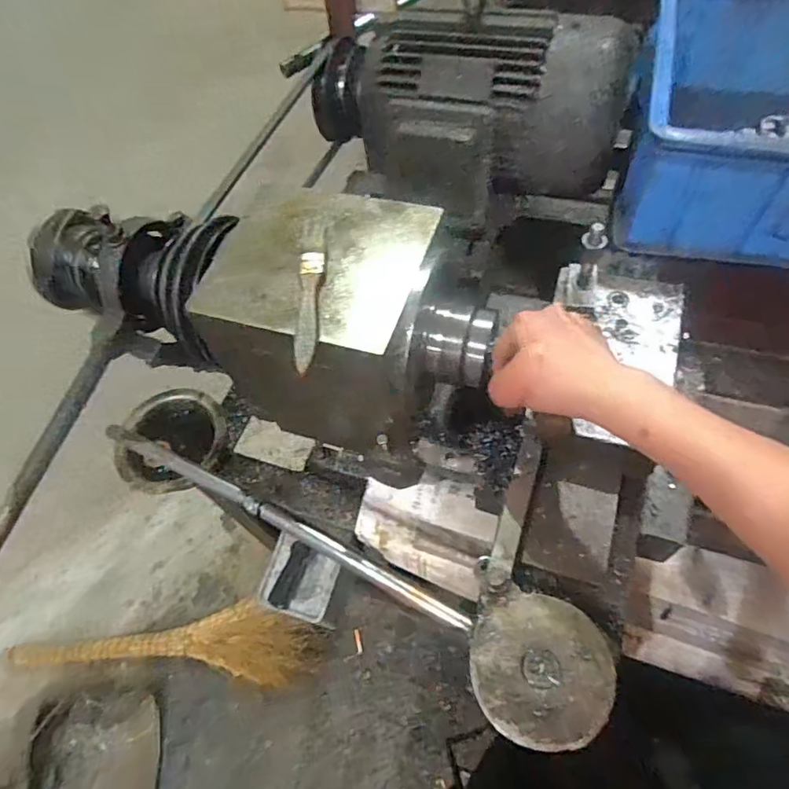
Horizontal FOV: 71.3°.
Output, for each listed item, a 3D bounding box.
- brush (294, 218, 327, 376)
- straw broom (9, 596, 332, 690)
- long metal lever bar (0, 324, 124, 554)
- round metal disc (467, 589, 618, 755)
[{"bbox_3d":[-0.066,-0.084,0.431,0.023,0.007,0.152,-7,59,3],"label":"brush"},{"bbox_3d":[-0.522,0.566,1.248,0.735,0.058,0.175,-3,59,5],"label":"straw broom"},{"bbox_3d":[-0.375,0.212,0.435,0.022,0.023,0.624,14,68,10],"label":"long metal lever bar"},{"bbox_3d":[0.106,0.198,0.400,0.095,0.015,0.099,-11,59,1],"label":"round metal disc"}]

